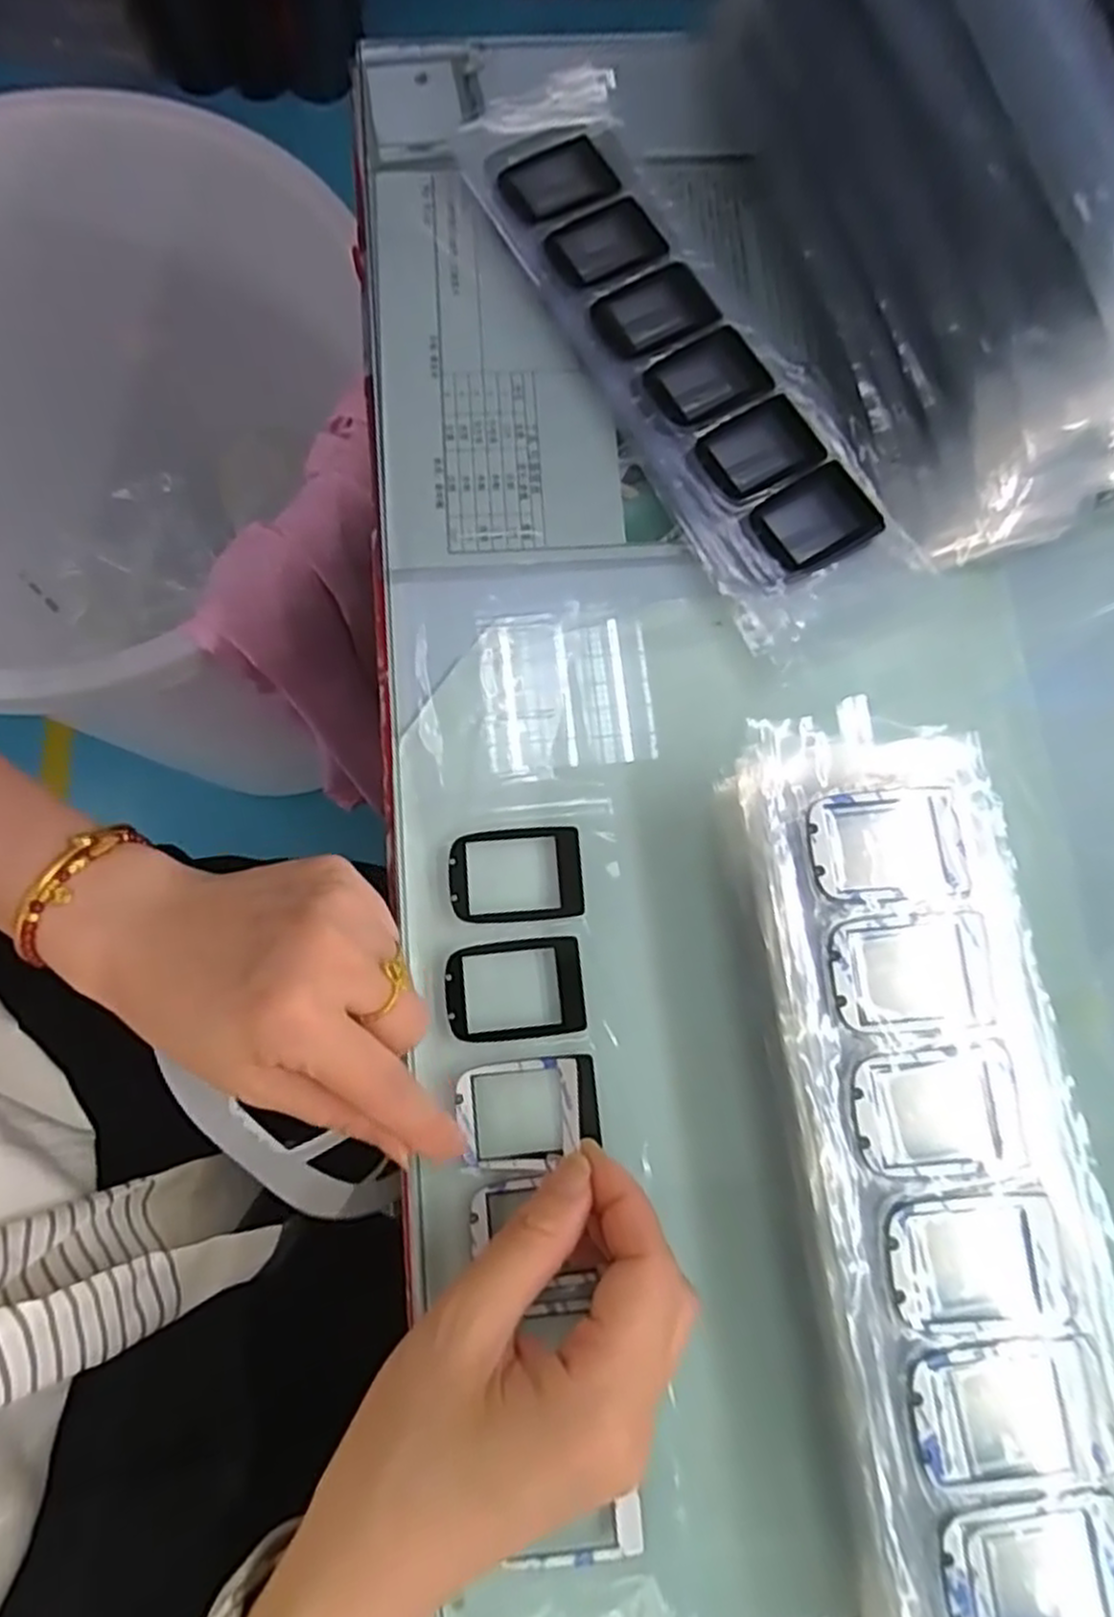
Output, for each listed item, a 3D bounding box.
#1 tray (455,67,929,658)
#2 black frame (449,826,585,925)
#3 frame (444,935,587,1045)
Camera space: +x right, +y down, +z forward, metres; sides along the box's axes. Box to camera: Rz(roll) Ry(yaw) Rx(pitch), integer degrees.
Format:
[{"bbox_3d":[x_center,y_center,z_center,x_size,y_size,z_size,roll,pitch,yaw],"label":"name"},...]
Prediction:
[{"bbox_3d":[0.048,-0.210,0.344,0.075,0.014,0.284,-28,80,-8],"label":"tray"},{"bbox_3d":[-0.016,0.026,0.297,0.051,0.004,0.036,-5,78,-3],"label":"black frame"},{"bbox_3d":[-0.016,0.068,0.287,0.051,0.004,0.036,-6,78,-4],"label":"frame"}]

